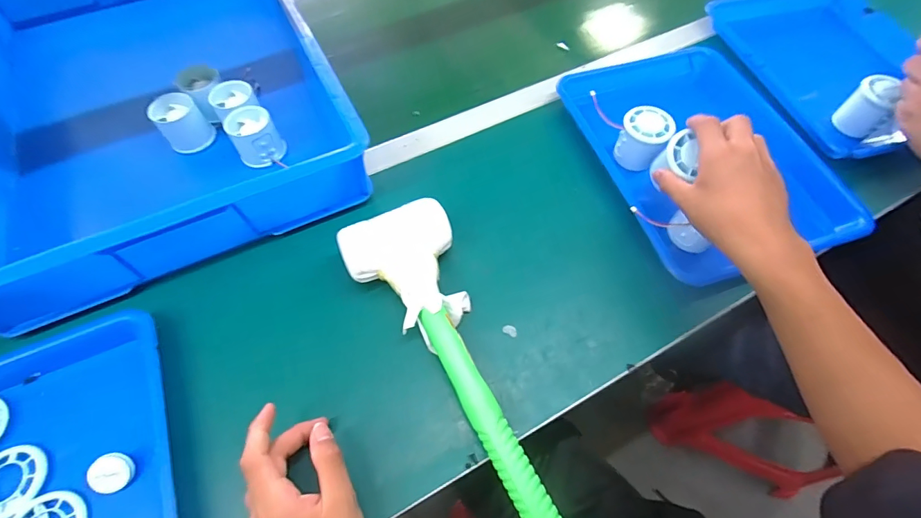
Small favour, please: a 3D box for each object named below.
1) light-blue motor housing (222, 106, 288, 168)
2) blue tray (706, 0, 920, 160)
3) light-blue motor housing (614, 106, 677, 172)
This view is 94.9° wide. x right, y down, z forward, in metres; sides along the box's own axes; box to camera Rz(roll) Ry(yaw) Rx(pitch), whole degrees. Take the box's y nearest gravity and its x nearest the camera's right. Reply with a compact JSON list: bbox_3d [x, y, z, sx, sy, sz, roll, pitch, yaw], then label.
[{"bbox_3d":[-0.251,-0.148,0.522,0.056,0.050,0.061,-32,65,-16],"label":"light-blue motor housing"},{"bbox_3d":[0.537,-0.283,0.623,0.238,0.060,0.339,-12,61,-6],"label":"blue tray"},{"bbox_3d":[0.219,-0.144,0.511,0.058,0.049,0.057,26,64,14],"label":"light-blue motor housing"}]

